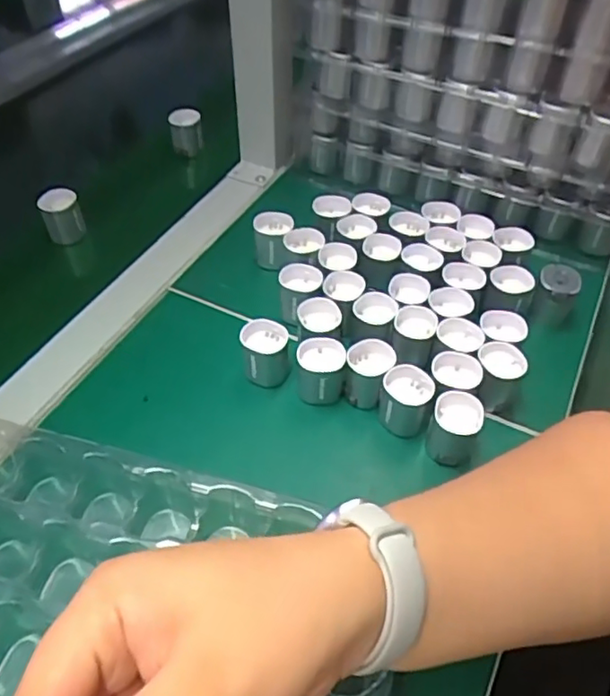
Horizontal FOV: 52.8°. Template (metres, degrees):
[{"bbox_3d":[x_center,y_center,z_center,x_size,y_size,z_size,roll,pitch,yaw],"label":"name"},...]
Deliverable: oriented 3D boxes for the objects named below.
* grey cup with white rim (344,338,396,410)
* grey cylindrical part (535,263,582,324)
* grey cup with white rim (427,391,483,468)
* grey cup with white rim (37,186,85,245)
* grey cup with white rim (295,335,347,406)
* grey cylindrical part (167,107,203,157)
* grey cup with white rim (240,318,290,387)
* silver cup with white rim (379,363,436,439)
[{"bbox_3d":[0.040,0.018,0.397,0.029,0.037,0.030,1,48,-1],"label":"grey cup with white rim"},{"bbox_3d":[0.179,-0.038,0.440,0.027,0.024,0.040,23,51,18],"label":"grey cylindrical part"},{"bbox_3d":[0.089,0.048,0.370,0.027,0.035,0.029,1,48,-1],"label":"grey cup with white rim"},{"bbox_3d":[-0.205,-0.111,0.519,0.032,0.040,0.027,-15,50,-15],"label":"grey cup with white rim"},{"bbox_3d":[0.010,0.016,0.398,0.031,0.038,0.027,4,48,1],"label":"grey cup with white rim"},{"bbox_3d":[-0.118,-0.216,0.614,0.031,0.040,0.028,-8,48,-9],"label":"grey cylindrical part"},{"bbox_3d":[-0.026,0.004,0.411,0.029,0.038,0.027,1,48,-1],"label":"grey cup with white rim"},{"bbox_3d":[0.062,0.035,0.382,0.031,0.035,0.033,12,48,9],"label":"silver cup with white rim"}]

